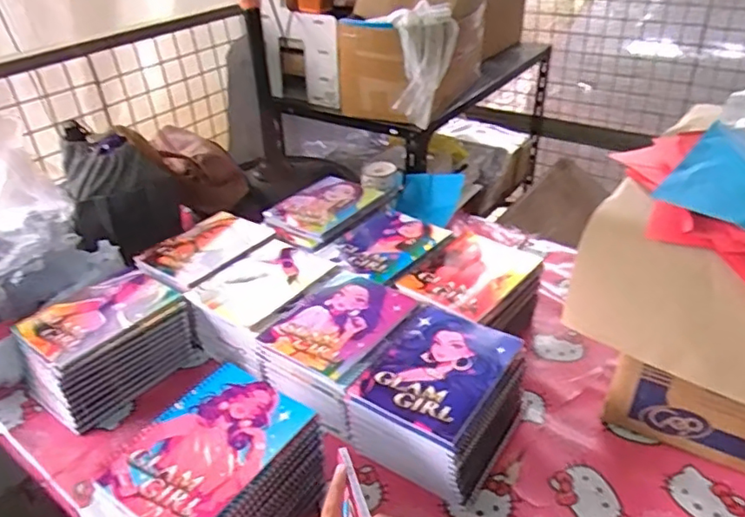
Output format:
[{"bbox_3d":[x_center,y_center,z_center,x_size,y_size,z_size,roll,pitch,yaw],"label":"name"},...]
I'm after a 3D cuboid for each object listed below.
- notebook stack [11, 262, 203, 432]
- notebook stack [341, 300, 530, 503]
[{"bbox_3d":[-0.408,0.131,0.882,0.155,0.114,0.216,20,38,34],"label":"notebook stack"},{"bbox_3d":[0.087,0.189,0.761,0.171,0.122,0.200,17,36,30],"label":"notebook stack"}]

